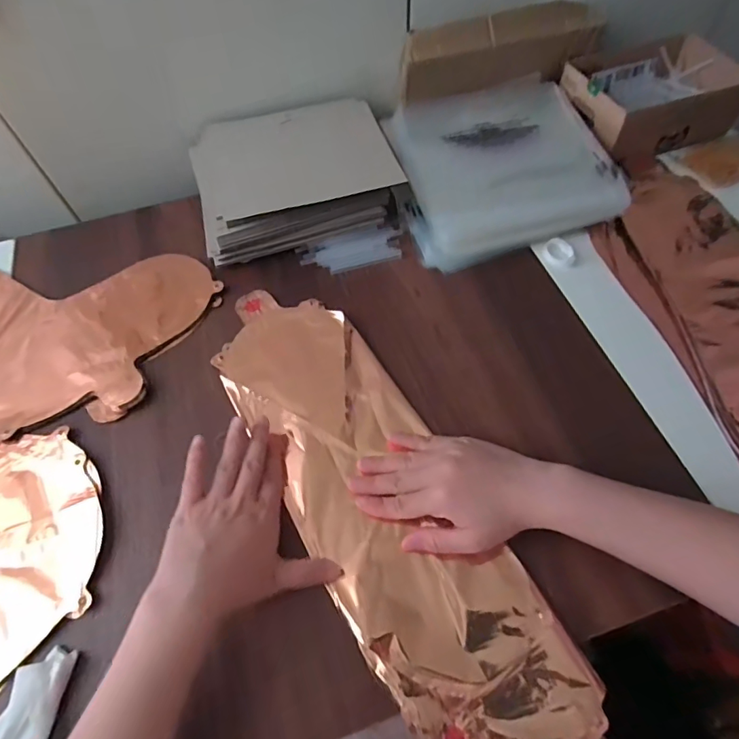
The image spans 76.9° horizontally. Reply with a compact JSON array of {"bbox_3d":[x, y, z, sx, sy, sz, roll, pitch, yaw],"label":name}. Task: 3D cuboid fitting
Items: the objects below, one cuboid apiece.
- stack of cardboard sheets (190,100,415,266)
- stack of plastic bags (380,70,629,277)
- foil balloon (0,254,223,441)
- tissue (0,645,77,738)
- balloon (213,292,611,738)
[{"bbox_3d":[-0.082,-0.222,0.538,0.225,0.066,0.180,-13,59,-5],"label":"stack of cardboard sheets"},{"bbox_3d":[0.144,-0.236,0.548,0.233,0.055,0.228,-16,60,-7],"label":"stack of plastic bags"},{"bbox_3d":[-0.381,-0.077,0.501,0.402,0.007,0.239,24,63,16],"label":"foil balloon"},{"bbox_3d":[-0.229,0.231,0.307,0.044,0.011,0.077,-3,59,1],"label":"tissue"},{"bbox_3d":[-0.003,0.089,0.388,0.131,0.013,0.423,-27,62,-13],"label":"balloon"}]

